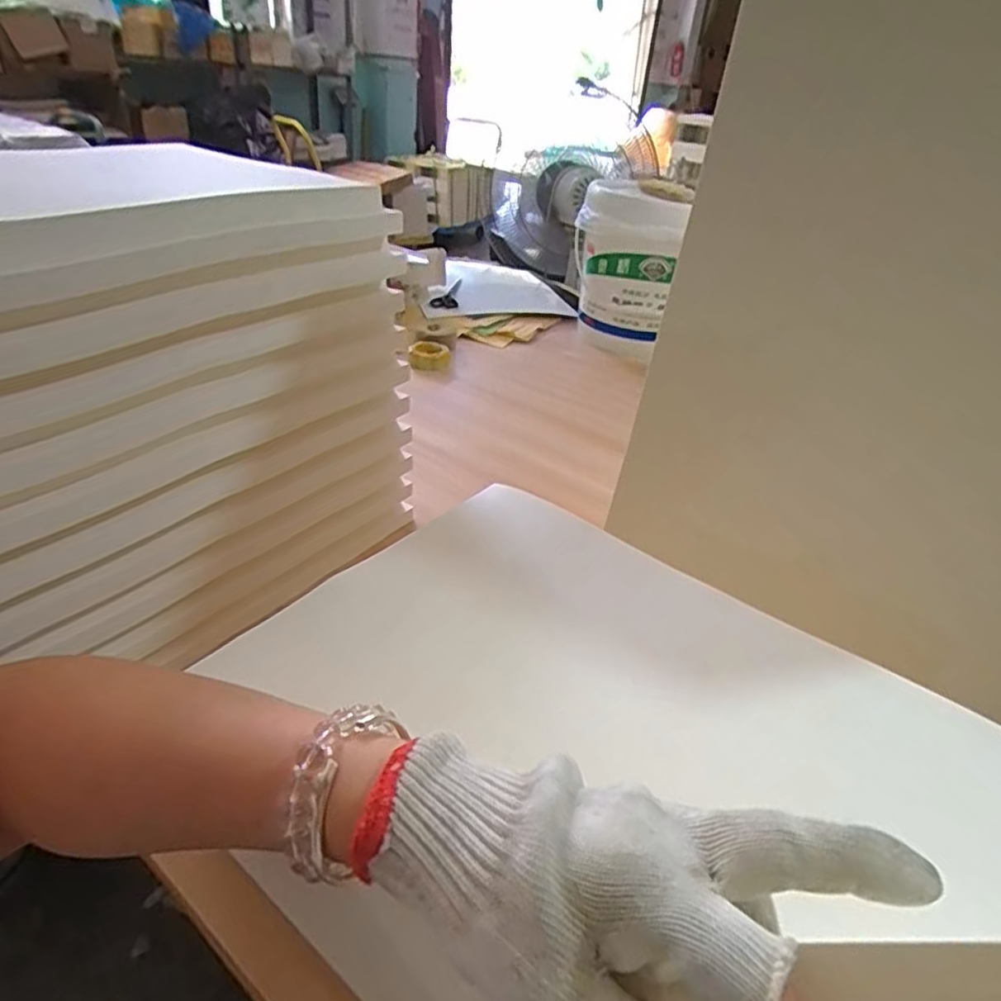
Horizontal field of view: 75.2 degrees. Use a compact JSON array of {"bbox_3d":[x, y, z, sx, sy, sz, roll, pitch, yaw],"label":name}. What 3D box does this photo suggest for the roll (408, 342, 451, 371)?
[{"bbox_3d":[-0.116,-0.233,1.054,0.066,0.028,0.066,3,34,-5],"label":"roll"}]

